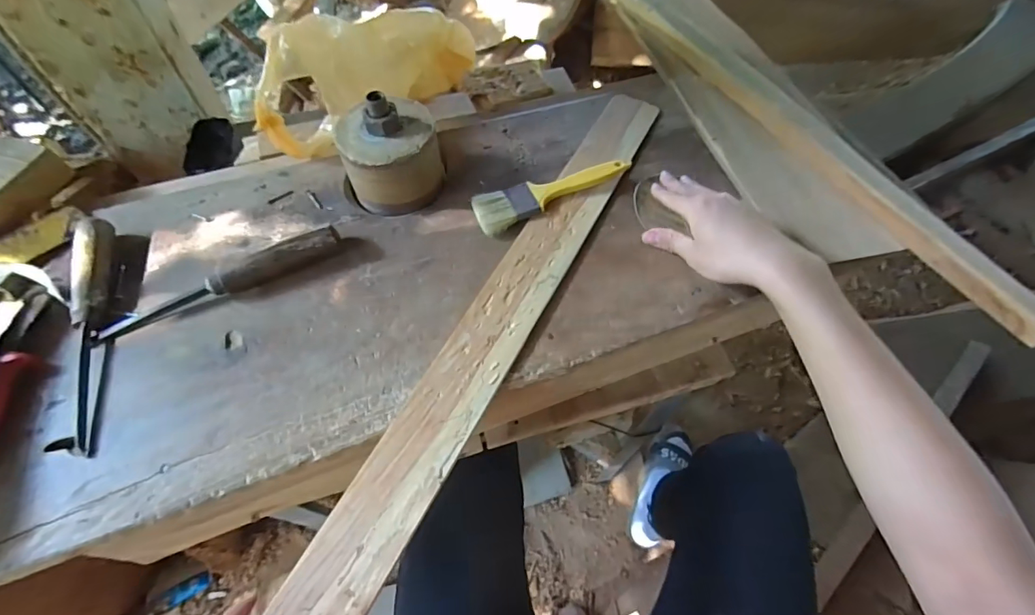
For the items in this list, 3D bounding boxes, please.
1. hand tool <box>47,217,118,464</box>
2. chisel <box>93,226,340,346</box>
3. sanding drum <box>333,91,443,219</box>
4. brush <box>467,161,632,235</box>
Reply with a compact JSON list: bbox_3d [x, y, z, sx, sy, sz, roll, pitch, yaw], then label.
[{"bbox_3d":[-0.389,0.016,0.418,0.033,0.032,0.229,-12,61,-10],"label":"hand tool"},{"bbox_3d":[-0.280,-0.024,0.442,0.224,0.031,0.023,-24,64,-16],"label":"chisel"},{"bbox_3d":[-0.131,-0.162,0.492,0.102,0.099,0.096,-14,62,-11],"label":"sanding drum"},{"bbox_3d":[0.037,-0.130,0.509,0.174,0.025,0.052,-21,63,-15],"label":"brush"}]

